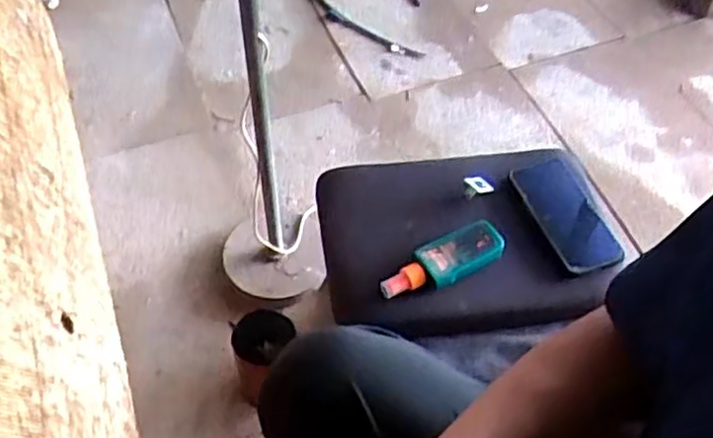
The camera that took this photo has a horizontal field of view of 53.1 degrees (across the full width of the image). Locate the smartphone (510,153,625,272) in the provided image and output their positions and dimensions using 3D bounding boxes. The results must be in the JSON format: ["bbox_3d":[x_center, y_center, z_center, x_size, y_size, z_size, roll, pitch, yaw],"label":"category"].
[{"bbox_3d":[0.265,-0.012,0.899,0.093,0.010,0.175,-13,55,-17],"label":"smartphone"}]

